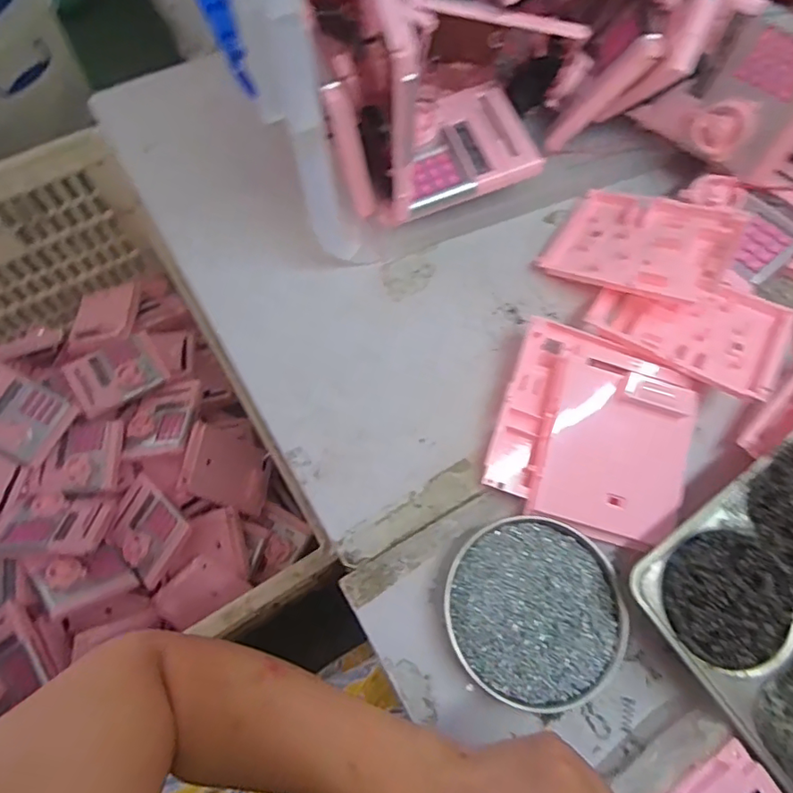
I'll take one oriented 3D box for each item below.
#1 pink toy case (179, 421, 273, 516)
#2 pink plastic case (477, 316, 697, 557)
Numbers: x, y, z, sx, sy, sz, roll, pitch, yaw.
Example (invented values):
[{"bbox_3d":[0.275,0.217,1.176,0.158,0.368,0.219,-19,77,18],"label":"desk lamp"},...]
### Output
[{"bbox_3d":[-0.304,0.135,0.987,0.163,0.021,0.121,30,61,-32],"label":"pink toy case"},{"bbox_3d":[0.169,0.031,0.459,0.159,0.044,0.158,20,69,5],"label":"pink plastic case"}]

